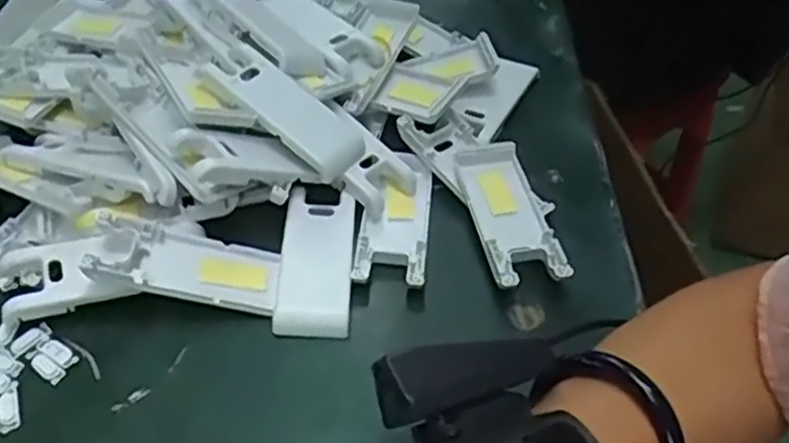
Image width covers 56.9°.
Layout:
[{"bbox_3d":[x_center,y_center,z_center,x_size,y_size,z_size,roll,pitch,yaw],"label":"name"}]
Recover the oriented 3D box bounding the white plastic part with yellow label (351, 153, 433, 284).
[{"bbox_3d":[0.000,-0.002,0.424,0.038,0.017,0.095,5,44,2],"label":"white plastic part with yellow label"}]

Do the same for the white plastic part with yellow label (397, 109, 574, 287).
[{"bbox_3d":[0.058,-0.016,0.430,0.056,0.023,0.138,-16,48,-19],"label":"white plastic part with yellow label"}]

